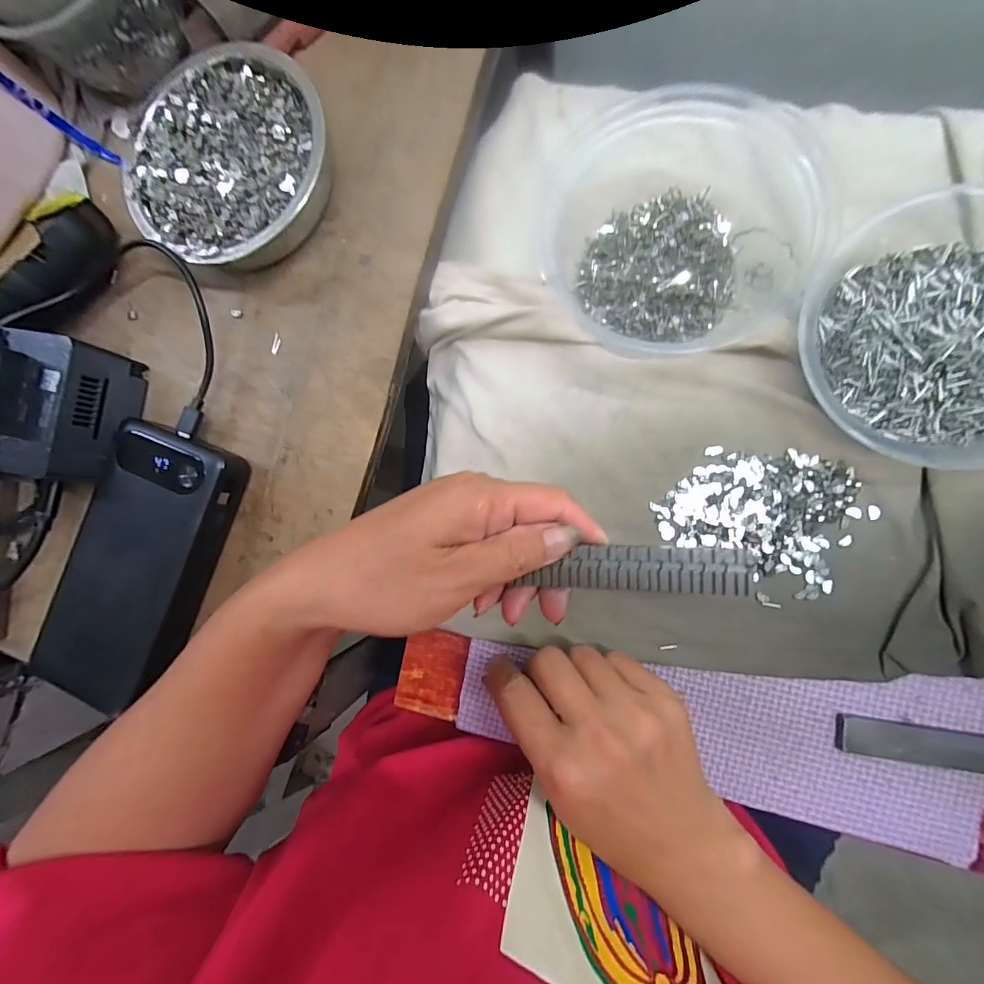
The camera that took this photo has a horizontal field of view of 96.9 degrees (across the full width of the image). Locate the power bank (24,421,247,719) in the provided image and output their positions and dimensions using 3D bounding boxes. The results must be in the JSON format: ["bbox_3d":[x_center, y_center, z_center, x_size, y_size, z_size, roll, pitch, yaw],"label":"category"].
[{"bbox_3d":[-0.193,0.040,0.245,0.081,0.028,0.145,19,90,9],"label":"power bank"}]

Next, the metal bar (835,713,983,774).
[{"bbox_3d":[0.227,0.128,0.217,0.097,0.006,0.019,4,92,10],"label":"metal bar"}]

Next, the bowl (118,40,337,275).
[{"bbox_3d":[-0.149,-0.189,0.249,0.108,0.028,0.123,18,90,9],"label":"bowl"}]

